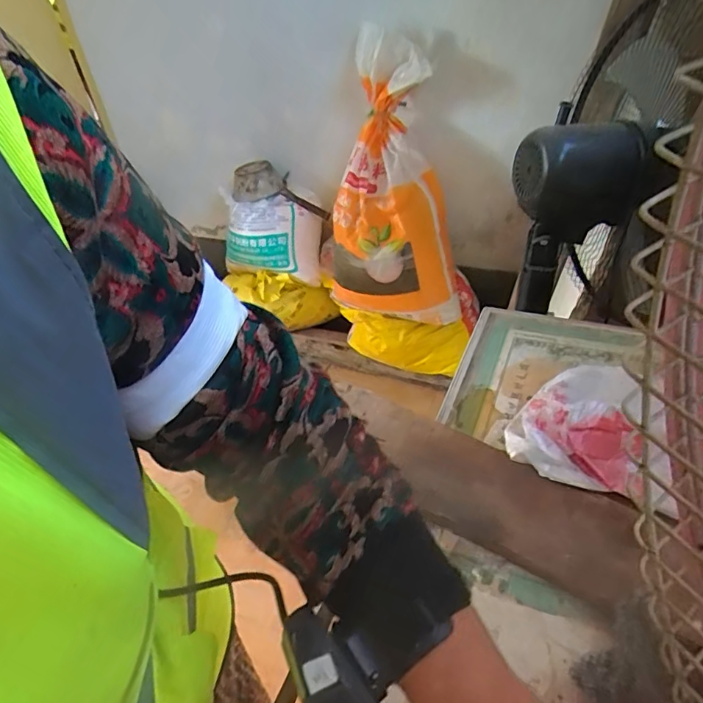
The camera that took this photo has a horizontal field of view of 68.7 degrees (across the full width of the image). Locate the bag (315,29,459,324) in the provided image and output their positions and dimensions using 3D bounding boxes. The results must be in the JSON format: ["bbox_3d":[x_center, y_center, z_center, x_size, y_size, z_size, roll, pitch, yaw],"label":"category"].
[{"bbox_3d":[0.086,-0.452,1.442,0.386,0.707,0.257,-1,17,6],"label":"bag"}]

